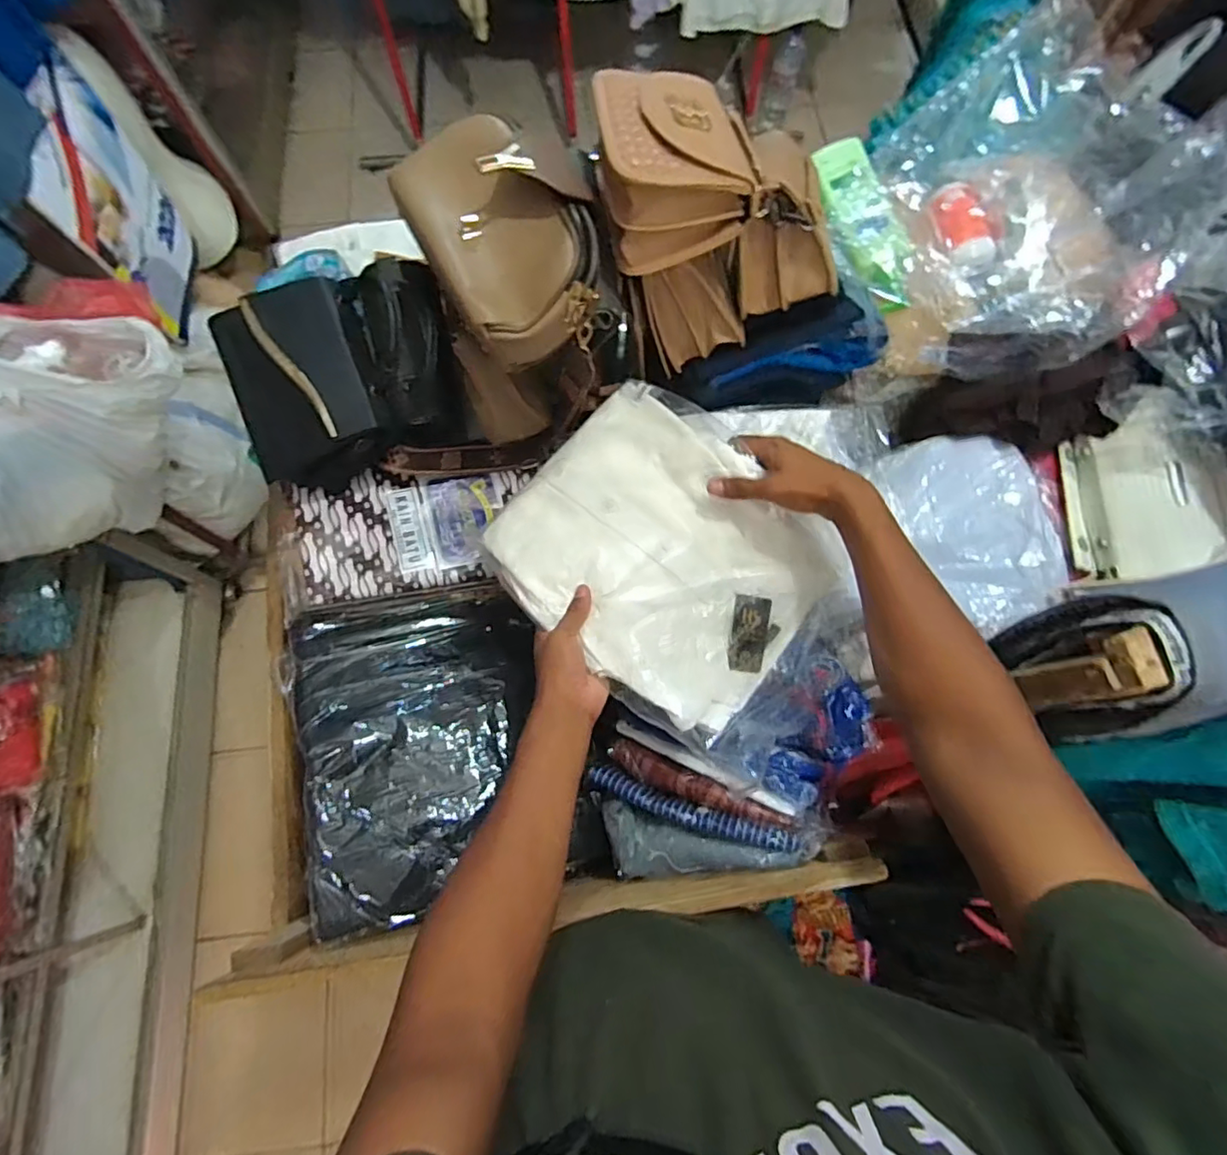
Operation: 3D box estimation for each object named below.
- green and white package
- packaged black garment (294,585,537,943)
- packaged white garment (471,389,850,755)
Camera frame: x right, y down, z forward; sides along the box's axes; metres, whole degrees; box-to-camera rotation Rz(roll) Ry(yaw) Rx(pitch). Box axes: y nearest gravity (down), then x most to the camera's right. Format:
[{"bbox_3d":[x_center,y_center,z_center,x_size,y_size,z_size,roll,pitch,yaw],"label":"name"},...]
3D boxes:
[{"bbox_3d":[0.291,-0.423,0.703,0.071,0.036,0.249,-10,73,-5],"label":"green and white package"},{"bbox_3d":[-0.194,0.168,0.641,0.255,0.039,0.318,-9,61,-22],"label":"packaged black garment"},{"bbox_3d":[0.053,-0.027,0.610,0.321,0.071,0.265,42,79,8],"label":"packaged white garment"}]

